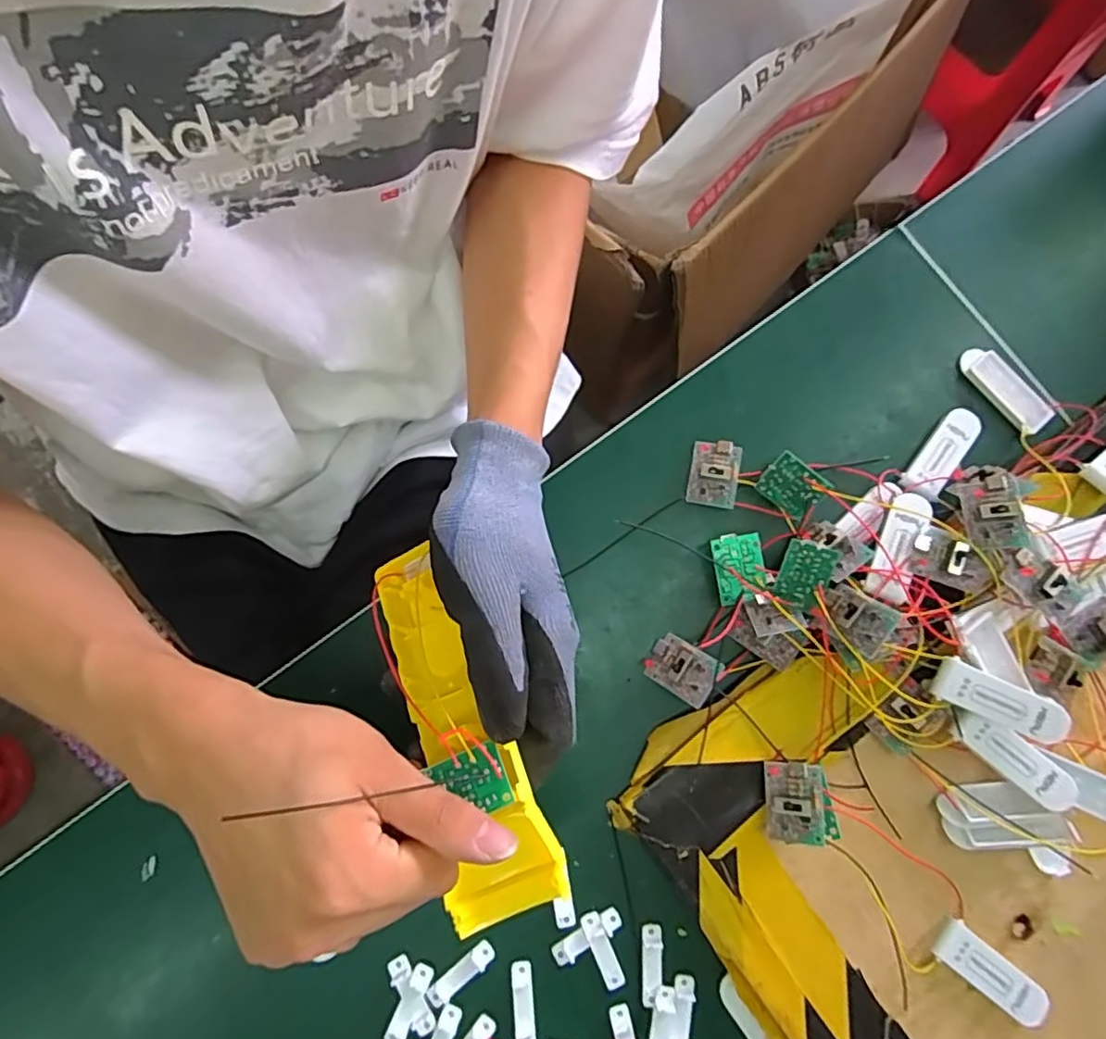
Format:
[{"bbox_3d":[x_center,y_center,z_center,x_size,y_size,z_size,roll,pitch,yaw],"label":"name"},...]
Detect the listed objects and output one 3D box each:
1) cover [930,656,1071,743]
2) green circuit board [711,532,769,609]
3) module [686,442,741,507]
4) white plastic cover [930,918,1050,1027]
[{"bbox_3d":[0.212,0.086,0.298,0.059,0.010,0.021,25,82,1],"label":"cover"},{"bbox_3d":[0.099,0.026,0.339,0.026,0.013,0.035,-8,82,-4],"label":"green circuit board"},{"bbox_3d":[0.090,-0.026,0.351,0.026,0.011,0.036,11,81,-1],"label":"module"},{"bbox_3d":[0.210,0.218,0.306,0.055,0.009,0.021,40,82,3],"label":"white plastic cover"}]

